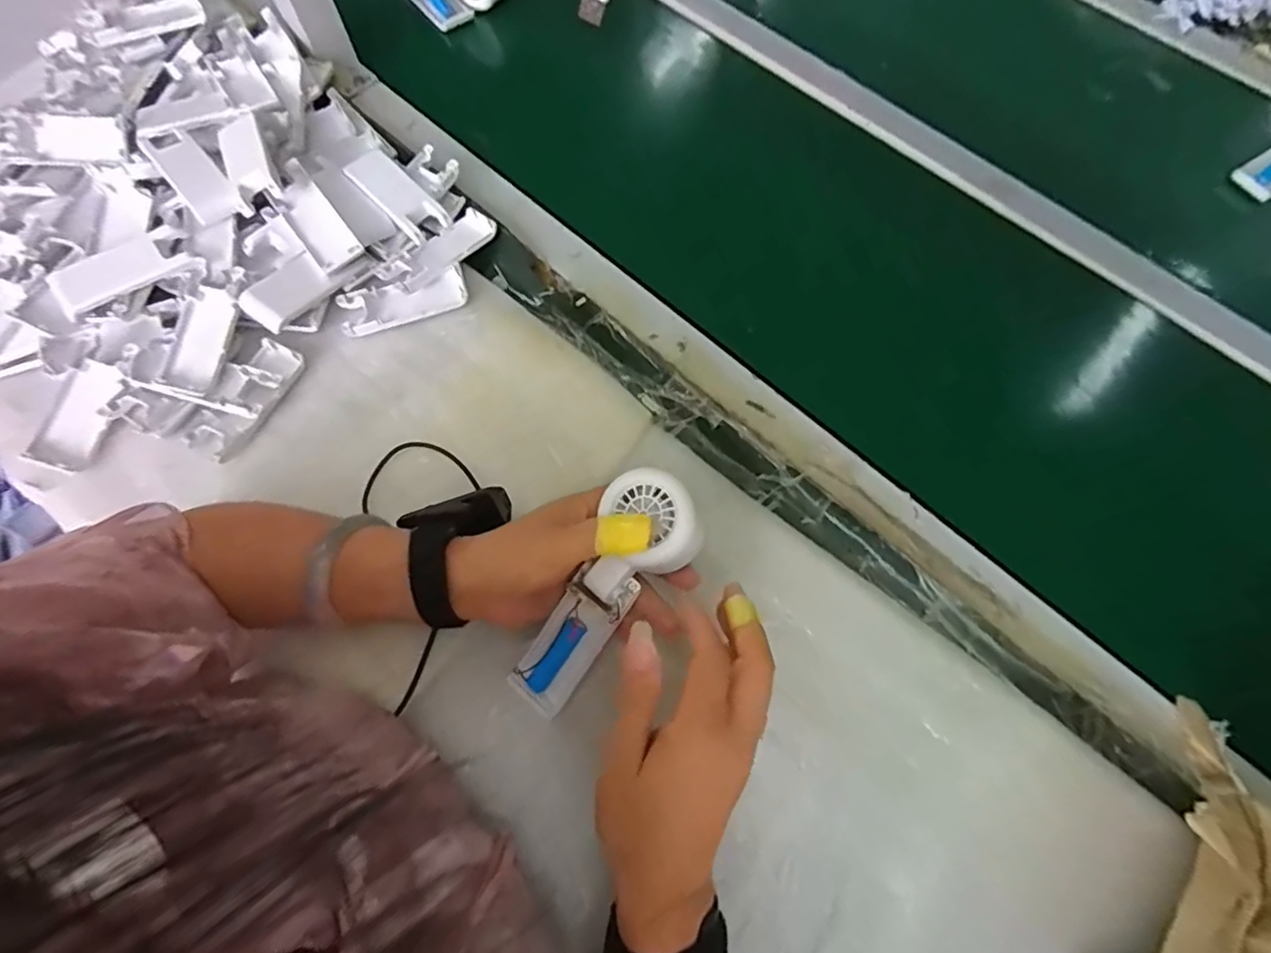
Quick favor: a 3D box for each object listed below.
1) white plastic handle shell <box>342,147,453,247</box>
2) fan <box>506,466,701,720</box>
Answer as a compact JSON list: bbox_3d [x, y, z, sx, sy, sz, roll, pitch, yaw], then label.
[{"bbox_3d":[-0.208,-0.246,0.514,0.097,0.019,0.040,40,73,12],"label":"white plastic handle shell"},{"bbox_3d":[-0.020,0.071,0.362,0.055,0.046,0.166,36,104,11],"label":"fan"}]

